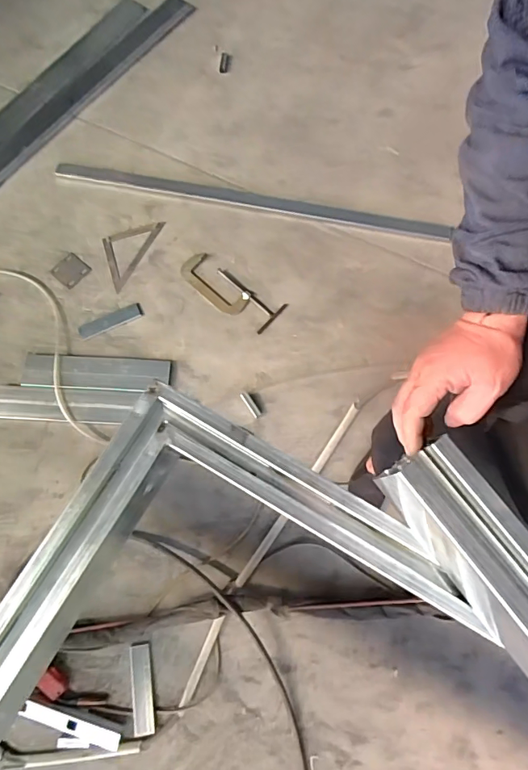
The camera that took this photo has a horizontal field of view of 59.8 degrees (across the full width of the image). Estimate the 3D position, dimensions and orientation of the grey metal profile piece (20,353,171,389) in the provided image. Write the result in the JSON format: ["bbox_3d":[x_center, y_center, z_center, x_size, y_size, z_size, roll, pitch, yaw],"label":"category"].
[{"bbox_3d":[-0.517,-0.041,1.405,0.450,0.021,0.107,3,74,1],"label":"grey metal profile piece"}]

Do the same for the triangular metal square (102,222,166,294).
[{"bbox_3d":[-0.467,-0.461,1.537,0.151,0.015,0.273,28,76,8],"label":"triangular metal square"}]

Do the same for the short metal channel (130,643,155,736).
[{"bbox_3d":[-0.313,0.776,1.176,0.053,0.016,0.203,-8,74,-2],"label":"short metal channel"}]

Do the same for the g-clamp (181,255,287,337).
[{"bbox_3d":[-0.112,-0.302,1.479,0.346,0.022,0.129,35,77,9],"label":"g-clamp"}]

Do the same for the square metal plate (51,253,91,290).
[{"bbox_3d":[-0.644,-0.382,1.531,0.104,0.007,0.105,37,68,12],"label":"square metal plate"}]

